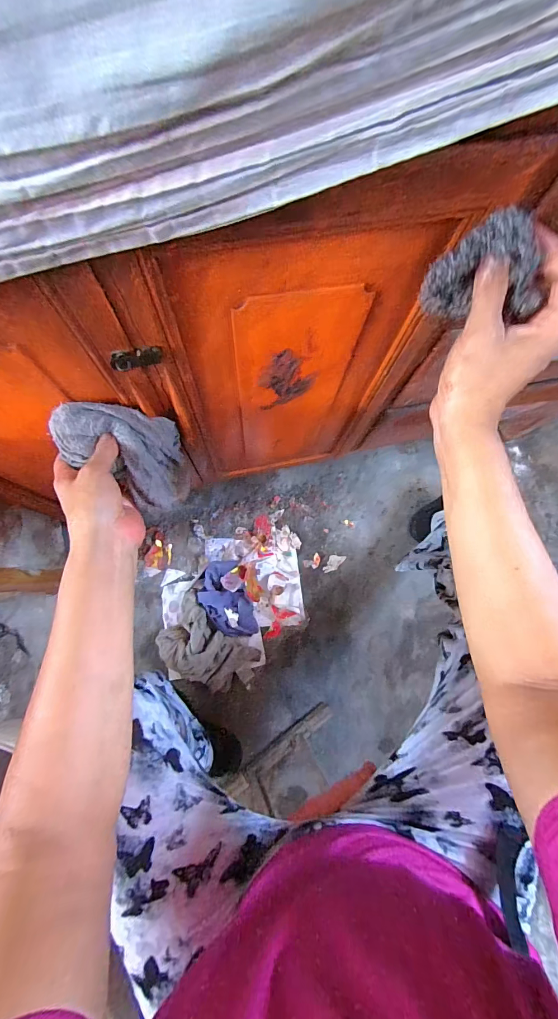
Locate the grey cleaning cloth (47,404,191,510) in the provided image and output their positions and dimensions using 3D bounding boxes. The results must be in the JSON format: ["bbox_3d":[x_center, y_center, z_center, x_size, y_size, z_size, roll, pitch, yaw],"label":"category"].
[{"bbox_3d":[-0.165,-0.058,0.421,0.113,0.143,0.091,20,82,3],"label":"grey cleaning cloth"}]

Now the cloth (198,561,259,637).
[{"bbox_3d":[-0.118,0.205,0.826,0.101,0.050,0.176,-20,80,-7],"label":"cloth"}]

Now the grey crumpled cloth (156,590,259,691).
[{"bbox_3d":[-0.151,0.304,0.804,0.220,0.058,0.147,35,79,4],"label":"grey crumpled cloth"}]

